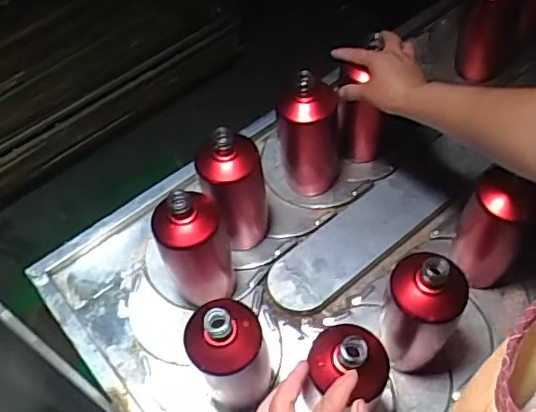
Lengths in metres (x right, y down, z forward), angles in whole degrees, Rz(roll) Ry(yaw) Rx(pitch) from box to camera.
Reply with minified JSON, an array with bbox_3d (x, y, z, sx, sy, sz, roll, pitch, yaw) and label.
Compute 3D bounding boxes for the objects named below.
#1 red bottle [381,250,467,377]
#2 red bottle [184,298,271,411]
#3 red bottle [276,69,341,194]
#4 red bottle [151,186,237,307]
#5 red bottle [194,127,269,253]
[{"bbox_3d":[0.168,0.124,0.647,0.082,0.214,0.065,24,57,22],"label":"red bottle"},{"bbox_3d":[-0.038,0.162,0.625,0.079,0.175,0.060,-16,52,-8],"label":"red bottle"},{"bbox_3d":[0.061,-0.101,0.818,0.090,0.197,0.090,-4,51,2],"label":"red bottle"},{"bbox_3d":[-0.088,0.056,0.718,0.073,0.188,0.059,-13,51,-5],"label":"red bottle"},{"bbox_3d":[-0.040,-0.011,0.754,0.079,0.202,0.071,-7,51,-1],"label":"red bottle"}]

